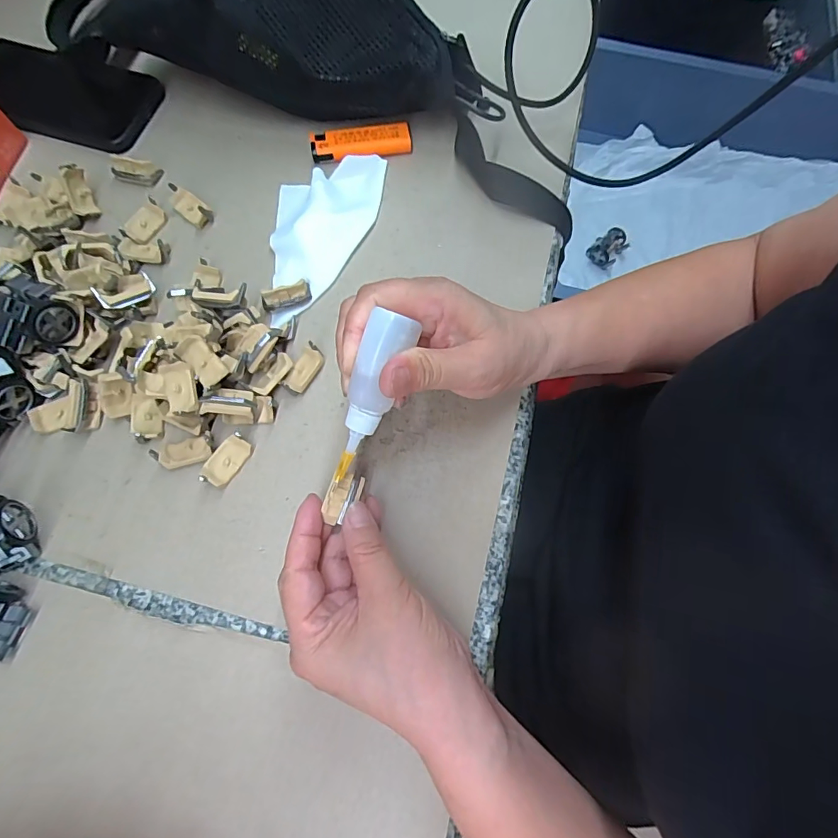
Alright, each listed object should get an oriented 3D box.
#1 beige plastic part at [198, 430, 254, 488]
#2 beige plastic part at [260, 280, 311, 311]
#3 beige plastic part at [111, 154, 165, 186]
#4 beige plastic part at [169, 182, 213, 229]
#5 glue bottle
[{"bbox_3d":[-0.120,0.026,0.291,0.018,0.012,0.035,32,75,11],"label":"beige plastic part"},{"bbox_3d":[-0.093,-0.086,0.325,0.034,0.014,0.010,-22,72,-6],"label":"beige plastic part"},{"bbox_3d":[-0.225,-0.197,0.365,0.036,0.013,0.015,3,71,2],"label":"beige plastic part"},{"bbox_3d":[-0.175,-0.163,0.356,0.036,0.015,0.018,39,76,13],"label":"beige plastic part"},{"bbox_3d":[-0.025,-0.010,0.233,0.020,0.017,0.088,23,110,8],"label":"glue bottle"}]

